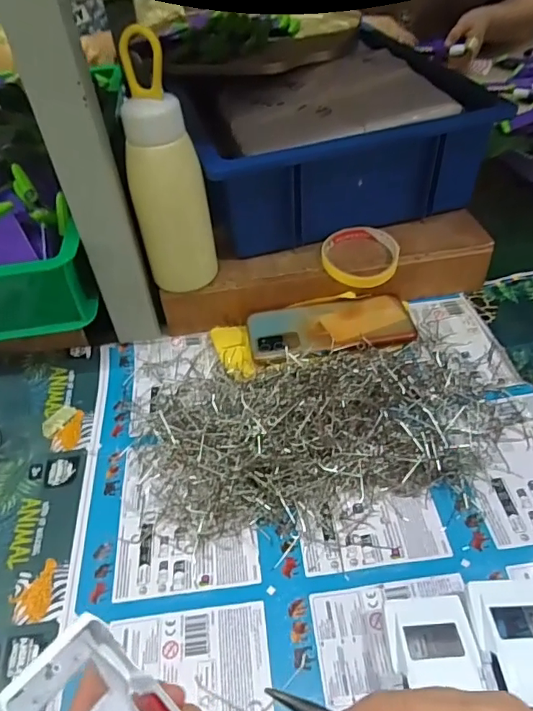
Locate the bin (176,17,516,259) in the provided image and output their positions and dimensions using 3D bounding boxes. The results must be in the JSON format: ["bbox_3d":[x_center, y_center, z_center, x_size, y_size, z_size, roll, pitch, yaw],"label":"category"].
[{"bbox_3d":[0.067,-0.248,0.594,0.301,0.106,0.241,-12,45,-6],"label":"bin"}]

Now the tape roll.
[{"bbox_3d":[0.097,-0.103,0.539,0.077,0.017,0.081,-3,45,3],"label":"tape roll"}]

